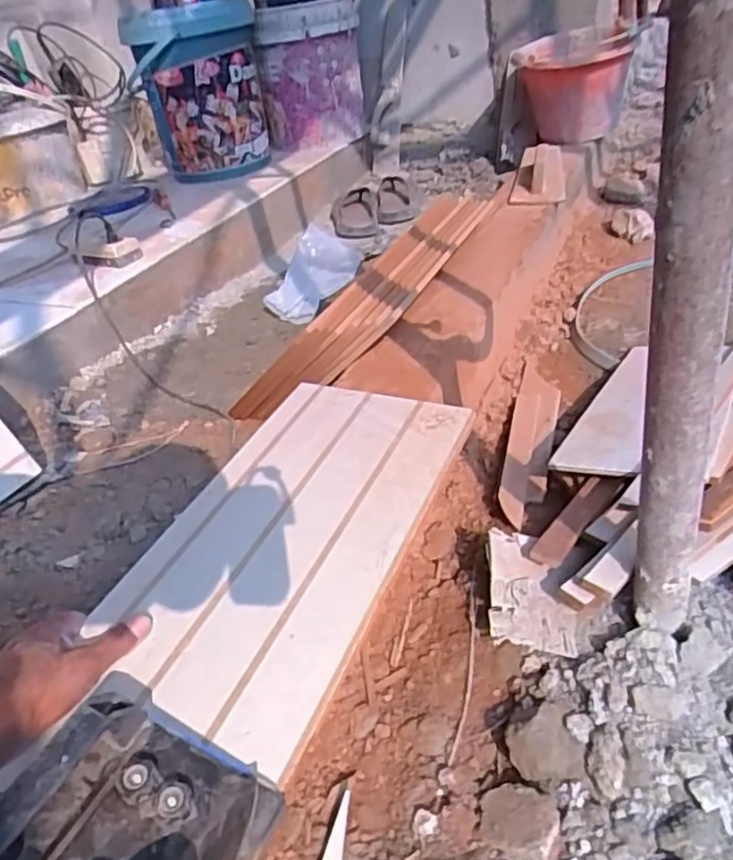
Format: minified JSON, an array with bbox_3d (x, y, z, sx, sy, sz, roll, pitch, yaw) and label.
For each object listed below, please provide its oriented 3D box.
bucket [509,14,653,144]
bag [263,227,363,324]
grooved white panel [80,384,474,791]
[{"bbox_3d":[0.468,-0.786,1.501,0.247,0.222,0.247,-7,35,5],"label":"bucket"},{"bbox_3d":[-0.114,-0.318,1.317,0.113,0.085,0.256,9,39,26],"label":"bag"},{"bbox_3d":[-0.066,0.083,0.612,0.215,0.014,0.413,12,40,21],"label":"grooved white panel"}]

